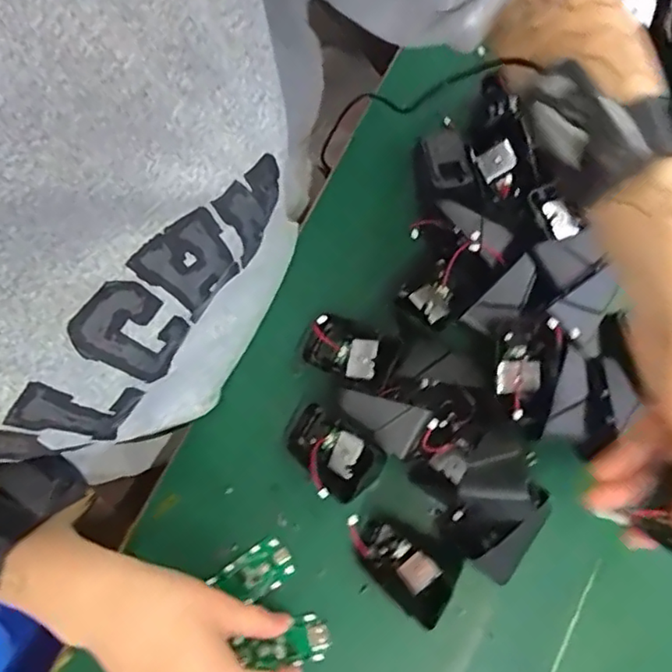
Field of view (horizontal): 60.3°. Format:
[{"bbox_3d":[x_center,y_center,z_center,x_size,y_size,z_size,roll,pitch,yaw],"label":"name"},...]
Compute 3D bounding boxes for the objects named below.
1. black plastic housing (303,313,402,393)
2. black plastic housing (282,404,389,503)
[{"bbox_3d":[0.010,0.012,0.413,0.063,0.025,0.042,24,75,6],"label":"black plastic housing"},{"bbox_3d":[-0.002,0.083,0.407,0.068,0.037,0.053,35,78,10],"label":"black plastic housing"}]

